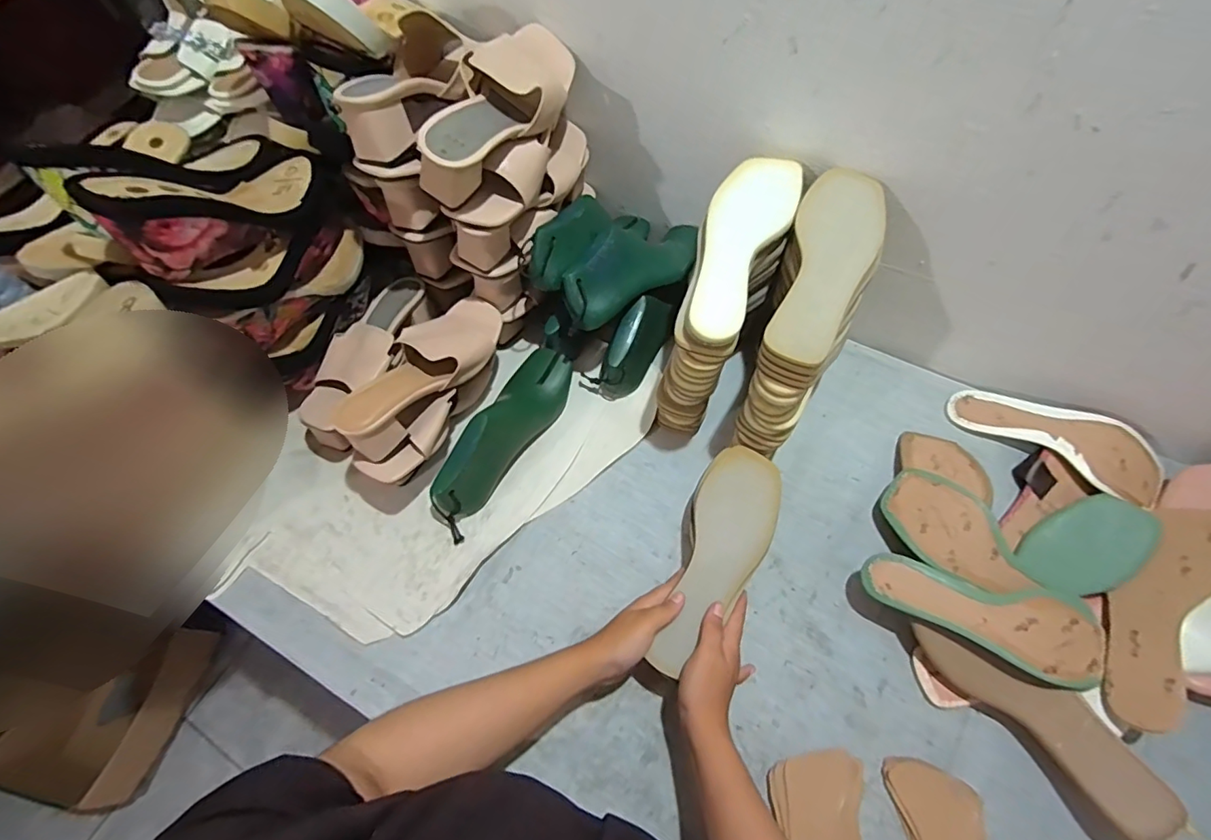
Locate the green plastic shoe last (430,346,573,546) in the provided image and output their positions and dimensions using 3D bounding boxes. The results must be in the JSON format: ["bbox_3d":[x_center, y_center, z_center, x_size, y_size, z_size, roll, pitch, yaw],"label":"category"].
[{"bbox_3d":[-0.134,0.010,0.653,0.077,0.096,0.255,29,67,17],"label":"green plastic shoe last"}]

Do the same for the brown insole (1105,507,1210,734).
[{"bbox_3d":[0.552,0.184,0.526,0.241,0.010,0.065,-50,28,-16],"label":"brown insole"}]

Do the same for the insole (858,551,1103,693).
[{"bbox_3d":[0.379,0.196,0.524,0.229,0.039,0.091,11,65,9],"label":"insole"}]

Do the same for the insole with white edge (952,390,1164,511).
[{"bbox_3d":[0.536,0.023,0.638,0.223,0.043,0.082,27,88,28],"label":"insole with white edge"}]

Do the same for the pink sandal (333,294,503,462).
[{"bbox_3d":[-0.207,-0.063,0.610,0.092,0.065,0.232,30,69,17],"label":"pink sandal"}]

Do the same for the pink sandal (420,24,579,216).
[{"bbox_3d":[-0.105,-0.326,0.557,0.091,0.074,0.233,15,66,11],"label":"pink sandal"}]

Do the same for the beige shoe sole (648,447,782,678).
[{"bbox_3d":[0.113,0.136,0.536,0.083,0.024,0.238,22,68,14],"label":"beige shoe sole"}]

